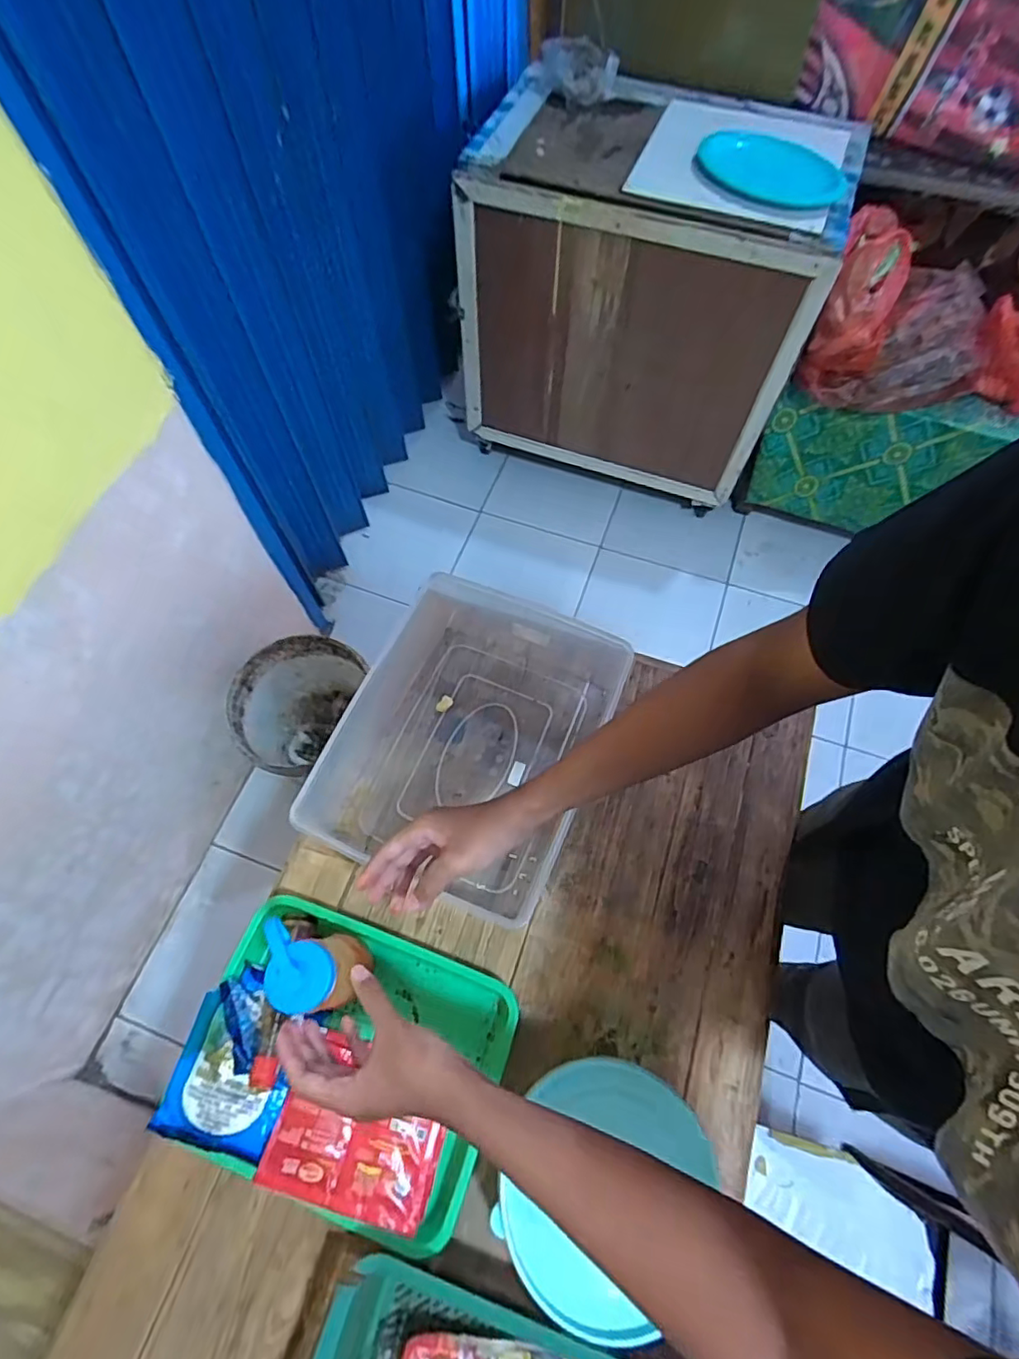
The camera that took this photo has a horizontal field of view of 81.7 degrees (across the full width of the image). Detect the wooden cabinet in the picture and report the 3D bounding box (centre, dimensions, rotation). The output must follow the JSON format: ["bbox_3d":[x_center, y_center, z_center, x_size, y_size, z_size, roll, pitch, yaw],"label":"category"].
[{"bbox_3d":[0.328,-0.949,1.532,0.790,0.744,0.488,19,67,9],"label":"wooden cabinet"}]

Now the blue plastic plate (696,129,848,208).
[{"bbox_3d":[0.526,-1.025,1.175,0.294,0.030,0.201,13,70,-4],"label":"blue plastic plate"}]

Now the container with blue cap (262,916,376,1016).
[{"bbox_3d":[-0.190,0.283,0.575,0.073,0.127,0.068,14,66,6],"label":"container with blue cap"}]

